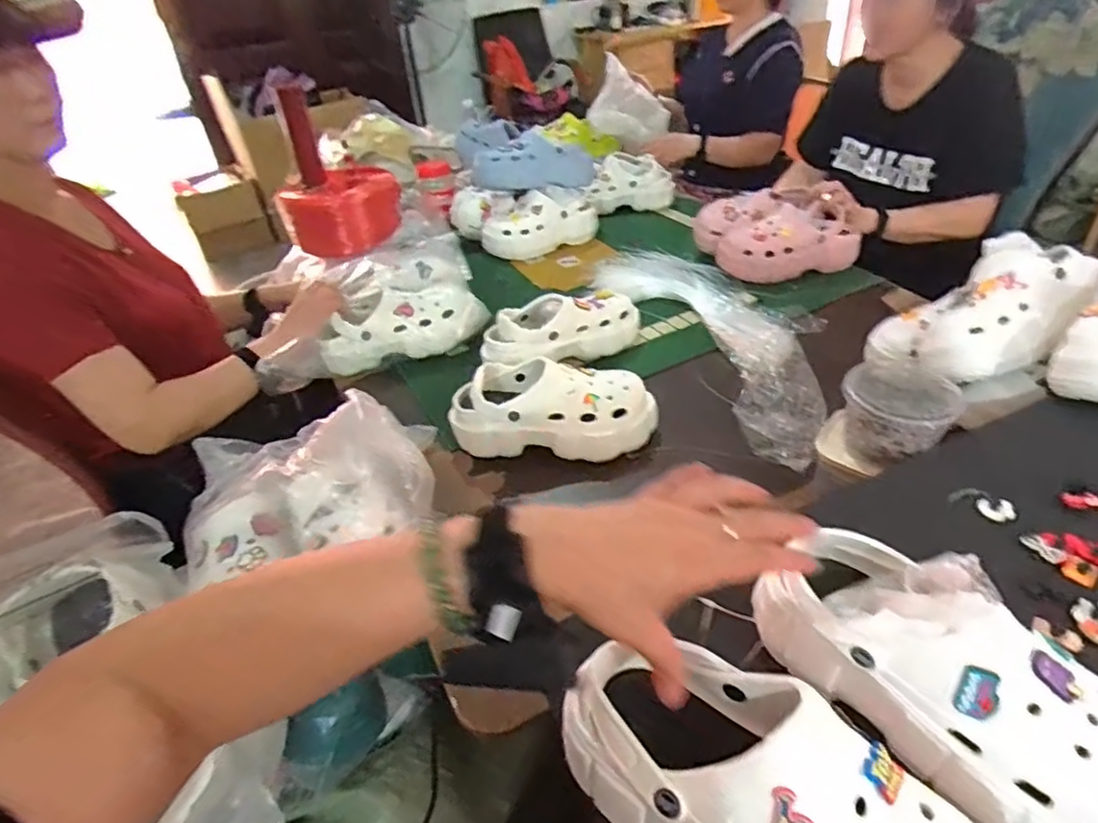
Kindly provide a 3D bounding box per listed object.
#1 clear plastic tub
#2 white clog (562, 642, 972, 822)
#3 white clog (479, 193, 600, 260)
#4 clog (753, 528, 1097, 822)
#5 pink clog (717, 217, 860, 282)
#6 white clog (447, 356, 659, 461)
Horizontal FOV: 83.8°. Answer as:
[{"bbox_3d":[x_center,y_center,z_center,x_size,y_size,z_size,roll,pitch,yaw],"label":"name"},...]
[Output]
[{"bbox_3d":[0.383,0.003,0.684,0.098,0.070,0.103,-4,37,3],"label":"clear plastic tub"},{"bbox_3d":[0.119,0.210,0.330,0.236,0.082,0.105,28,49,37],"label":"white clog"},{"bbox_3d":[-0.026,-0.416,1.342,0.253,0.109,0.111,-24,40,-22],"label":"white clog"},{"bbox_3d":[0.252,0.159,0.372,0.087,0.111,0.236,-31,48,-29],"label":"clog"},{"bbox_3d":[0.465,-0.323,1.174,0.261,0.105,0.108,-10,37,-4],"label":"pink clog"},{"bbox_3d":[0.005,-0.006,0.827,0.272,0.091,0.112,-4,37,3],"label":"white clog"}]

